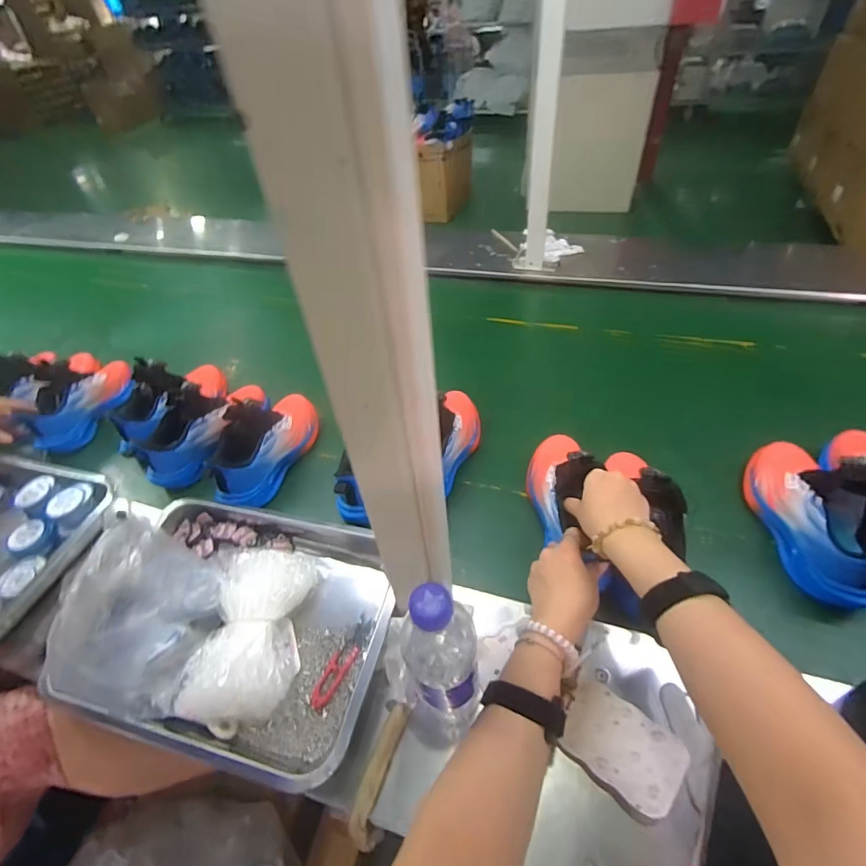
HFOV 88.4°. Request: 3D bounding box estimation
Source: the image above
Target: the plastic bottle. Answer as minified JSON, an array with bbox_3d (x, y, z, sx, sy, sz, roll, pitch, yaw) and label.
[{"bbox_3d":[-0.003,0.201,0.384,0.063,0.227,0.061,-11,46,-5],"label":"plastic bottle"}]

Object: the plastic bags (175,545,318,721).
[{"bbox_3d":[-0.200,0.210,0.491,0.098,0.055,0.179,-2,46,4],"label":"plastic bags"}]

